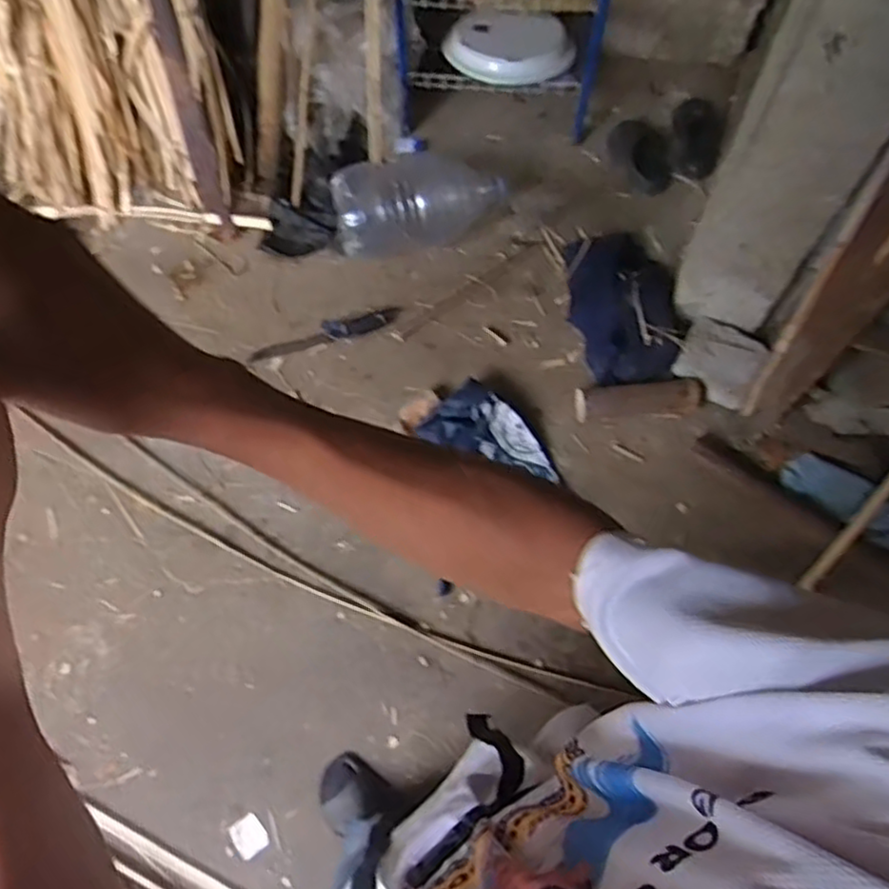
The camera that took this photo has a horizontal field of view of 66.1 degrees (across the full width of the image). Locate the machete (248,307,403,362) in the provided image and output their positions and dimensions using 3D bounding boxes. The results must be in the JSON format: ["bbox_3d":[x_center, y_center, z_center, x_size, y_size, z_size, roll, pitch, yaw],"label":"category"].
[{"bbox_3d":[-0.312,-0.293,1.821,0.410,0.033,0.063,-20,67,-9],"label":"machete"}]

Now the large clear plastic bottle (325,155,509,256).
[{"bbox_3d":[-0.068,-0.673,1.861,0.462,0.222,0.186,-8,65,-2],"label":"large clear plastic bottle"}]

